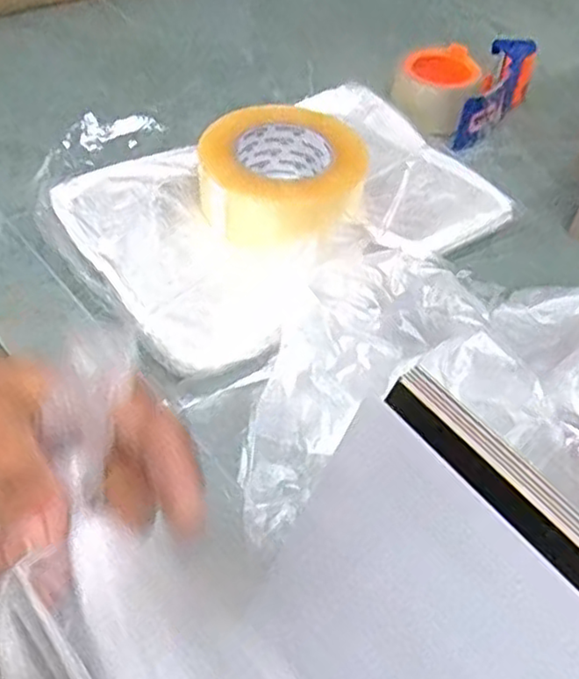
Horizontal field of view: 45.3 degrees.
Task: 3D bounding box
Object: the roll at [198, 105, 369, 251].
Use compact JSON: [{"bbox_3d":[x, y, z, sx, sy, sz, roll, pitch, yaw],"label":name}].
[{"bbox_3d":[-0.006,-0.132,0.550,0.127,0.058,0.127,3,48,-3],"label":"roll"}]

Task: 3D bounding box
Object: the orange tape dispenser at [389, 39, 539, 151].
[{"bbox_3d":[0.178,-0.265,0.724,0.109,0.058,0.157,34,54,23],"label":"orange tape dispenser"}]

